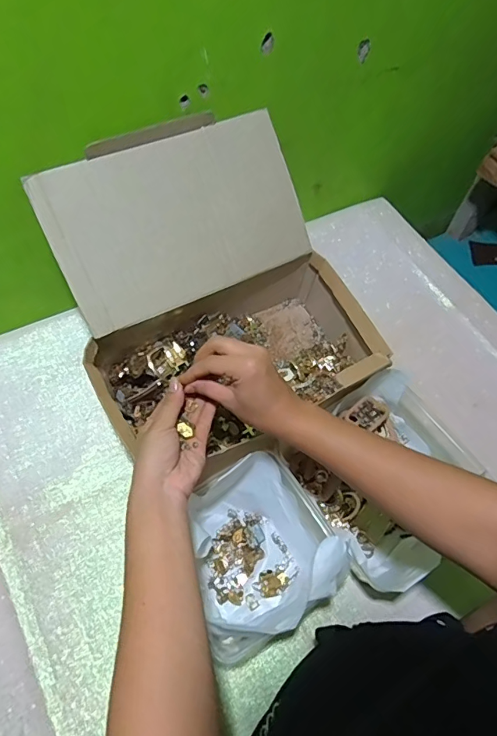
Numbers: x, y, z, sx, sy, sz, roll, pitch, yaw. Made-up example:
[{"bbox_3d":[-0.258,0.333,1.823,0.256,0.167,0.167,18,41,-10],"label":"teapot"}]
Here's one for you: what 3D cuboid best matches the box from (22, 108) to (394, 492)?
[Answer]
[{"bbox_3d":[-0.042,-0.084,0.560,0.326,0.227,0.338,-25,64,-17],"label":"box"}]

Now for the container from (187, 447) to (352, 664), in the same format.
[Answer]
[{"bbox_3d":[0.003,0.194,0.487,0.154,0.084,0.159,-29,65,-19],"label":"container"}]

